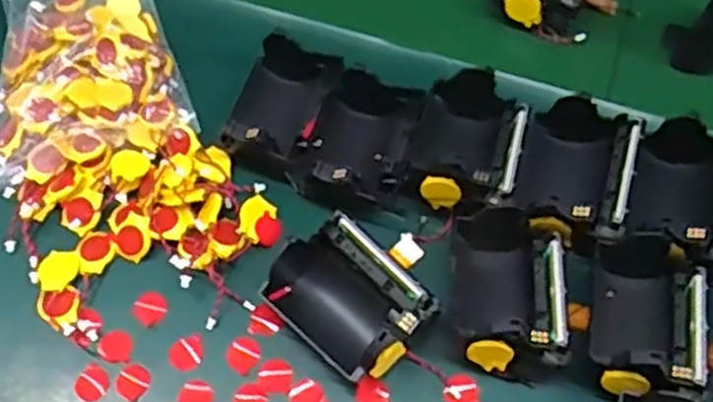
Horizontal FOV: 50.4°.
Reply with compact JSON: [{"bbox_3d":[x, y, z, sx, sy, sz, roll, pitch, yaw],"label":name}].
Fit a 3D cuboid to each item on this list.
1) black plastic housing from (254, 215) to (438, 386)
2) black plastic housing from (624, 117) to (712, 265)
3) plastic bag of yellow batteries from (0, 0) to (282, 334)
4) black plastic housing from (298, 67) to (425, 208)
[{"bbox_3d":[-0.003,0.044,0.360,0.059,0.035,0.075,-39,67,-20],"label":"black plastic housing"},{"bbox_3d":[0.165,-0.004,0.373,0.049,0.033,0.071,15,61,9],"label":"black plastic housing"},{"bbox_3d":[-0.146,-0.056,0.418,0.125,0.049,0.241,-24,62,-13],"label":"plastic bag of yellow batteries"},{"bbox_3d":[0.003,-0.029,0.398,0.049,0.036,0.083,13,61,8],"label":"black plastic housing"}]

